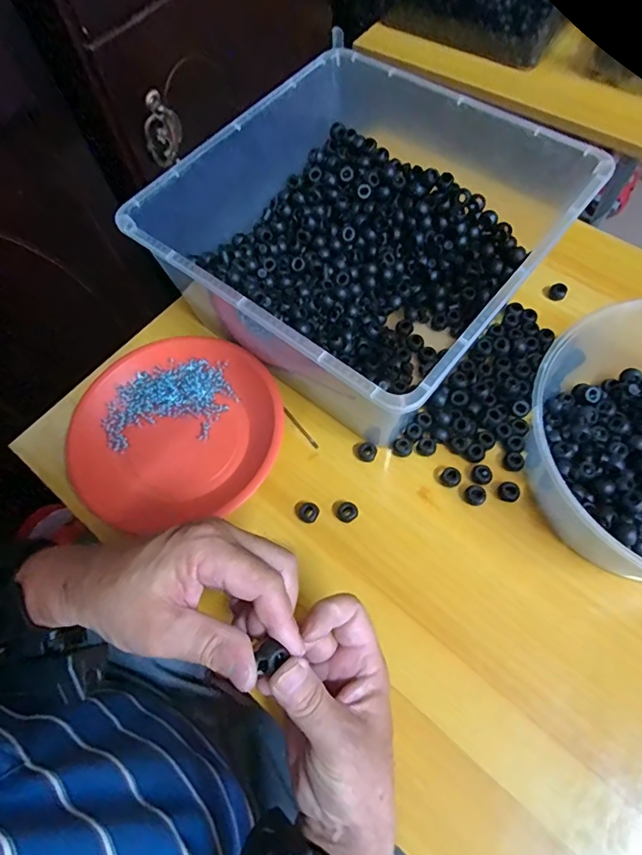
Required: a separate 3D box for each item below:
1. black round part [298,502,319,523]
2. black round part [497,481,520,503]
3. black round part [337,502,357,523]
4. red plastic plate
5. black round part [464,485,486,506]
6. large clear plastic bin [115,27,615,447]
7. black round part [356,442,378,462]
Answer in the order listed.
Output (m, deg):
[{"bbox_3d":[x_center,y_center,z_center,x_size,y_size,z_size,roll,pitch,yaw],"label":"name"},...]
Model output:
[{"bbox_3d":[-0.011,0.075,0.420,0.016,0.005,0.018,37,72,18],"label":"black round part"},{"bbox_3d":[0.163,0.056,0.416,0.017,0.011,0.017,-1,65,3],"label":"black round part"},{"bbox_3d":[0.023,0.074,0.419,0.017,0.009,0.016,-1,65,3],"label":"black round part"},{"bbox_3d":[-0.134,0.000,0.454,0.188,0.033,0.182,-1,65,3],"label":"red plastic plate"},{"bbox_3d":[0.133,0.059,0.415,0.016,0.006,0.017,-1,65,3],"label":"black round part"},{"bbox_3d":[0.038,-0.166,0.447,0.294,0.132,0.290,36,72,17],"label":"large clear plastic bin"},{"bbox_3d":[0.042,0.023,0.439,0.017,0.007,0.017,-1,65,3],"label":"black round part"}]

